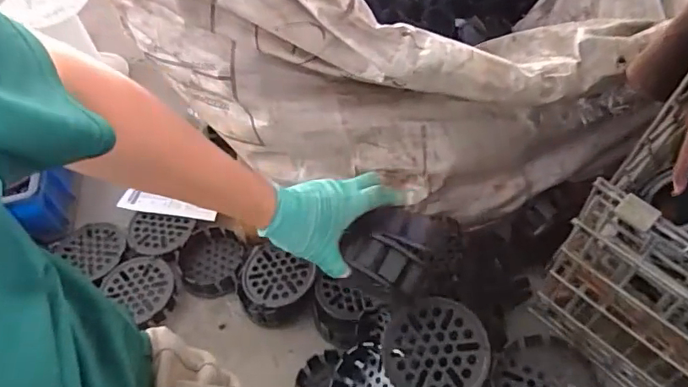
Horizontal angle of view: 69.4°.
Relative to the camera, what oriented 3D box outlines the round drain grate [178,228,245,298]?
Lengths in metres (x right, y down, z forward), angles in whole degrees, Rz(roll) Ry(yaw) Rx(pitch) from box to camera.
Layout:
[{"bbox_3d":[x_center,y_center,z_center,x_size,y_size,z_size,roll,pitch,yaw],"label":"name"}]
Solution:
[{"bbox_3d":[-0.253,0.134,0.952,0.123,0.038,0.135,-2,52,3],"label":"round drain grate"}]

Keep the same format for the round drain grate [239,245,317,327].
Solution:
[{"bbox_3d":[-0.119,0.163,0.888,0.136,0.050,0.134,-2,52,3],"label":"round drain grate"}]

